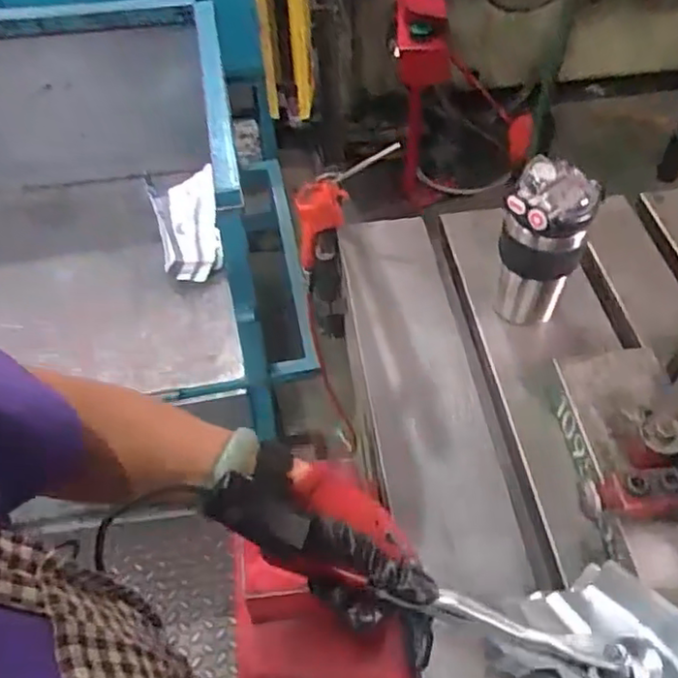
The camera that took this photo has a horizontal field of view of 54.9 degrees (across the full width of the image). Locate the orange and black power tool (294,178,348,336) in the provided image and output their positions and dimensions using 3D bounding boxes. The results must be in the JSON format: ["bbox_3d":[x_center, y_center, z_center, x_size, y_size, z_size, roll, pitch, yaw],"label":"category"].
[{"bbox_3d":[-0.021,-0.113,0.869,0.064,0.191,0.045,-4,8,-2],"label":"orange and black power tool"}]

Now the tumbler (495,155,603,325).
[{"bbox_3d":[0.209,-0.091,0.686,0.082,0.188,0.067,20,55,16],"label":"tumbler"}]

